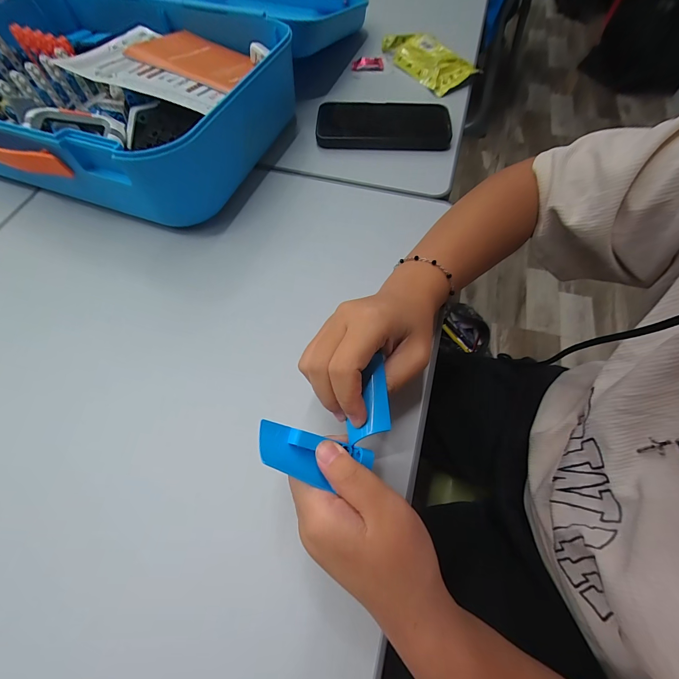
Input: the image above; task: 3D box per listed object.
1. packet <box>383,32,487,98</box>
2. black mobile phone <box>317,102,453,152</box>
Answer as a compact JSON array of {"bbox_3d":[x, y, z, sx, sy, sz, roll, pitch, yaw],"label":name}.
[{"bbox_3d":[0.143,-0.447,0.507,0.083,0.029,0.156,-28,65,-12],"label":"packet"},{"bbox_3d":[0.059,-0.291,0.435,0.175,0.016,0.090,1,63,3],"label":"black mobile phone"}]

